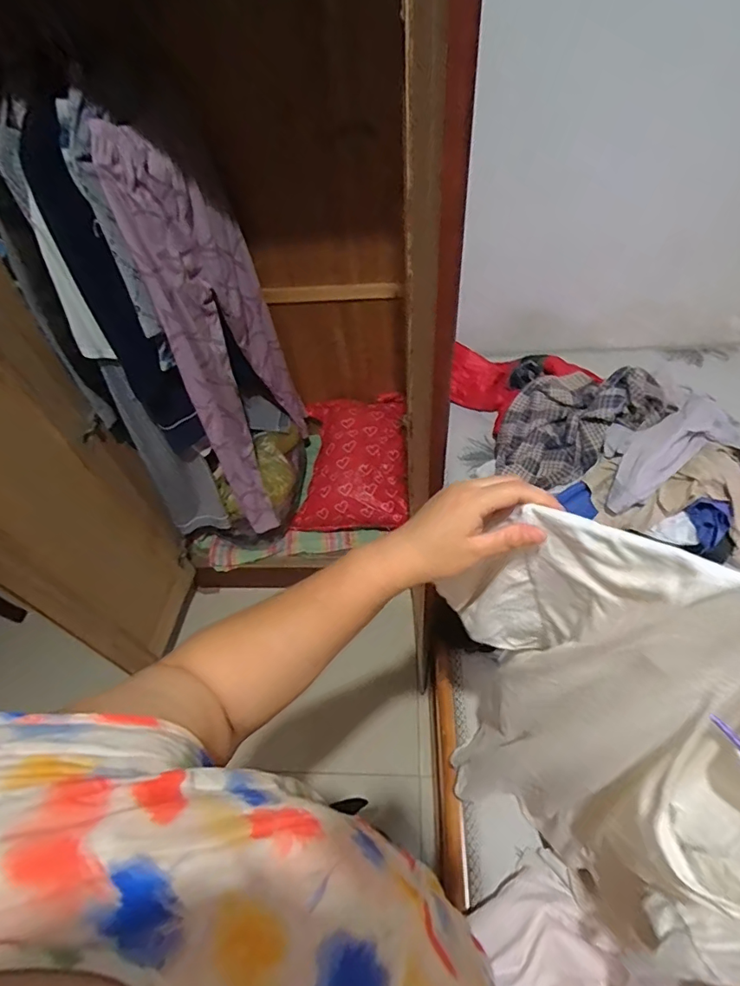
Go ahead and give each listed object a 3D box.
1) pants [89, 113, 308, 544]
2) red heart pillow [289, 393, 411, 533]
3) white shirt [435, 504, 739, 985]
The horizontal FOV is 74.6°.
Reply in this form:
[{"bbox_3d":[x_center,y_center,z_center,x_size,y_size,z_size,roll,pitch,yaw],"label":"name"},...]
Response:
[{"bbox_3d":[-0.348,-0.371,1.216,0.099,0.951,0.435,2,53,7],"label":"pants"},{"bbox_3d":[-0.074,-0.106,1.600,0.371,0.113,0.460,-3,74,15],"label":"red heart pillow"},{"bbox_3d":[0.202,0.244,0.431,0.110,0.499,0.370,-31,56,-18],"label":"white shirt"}]

